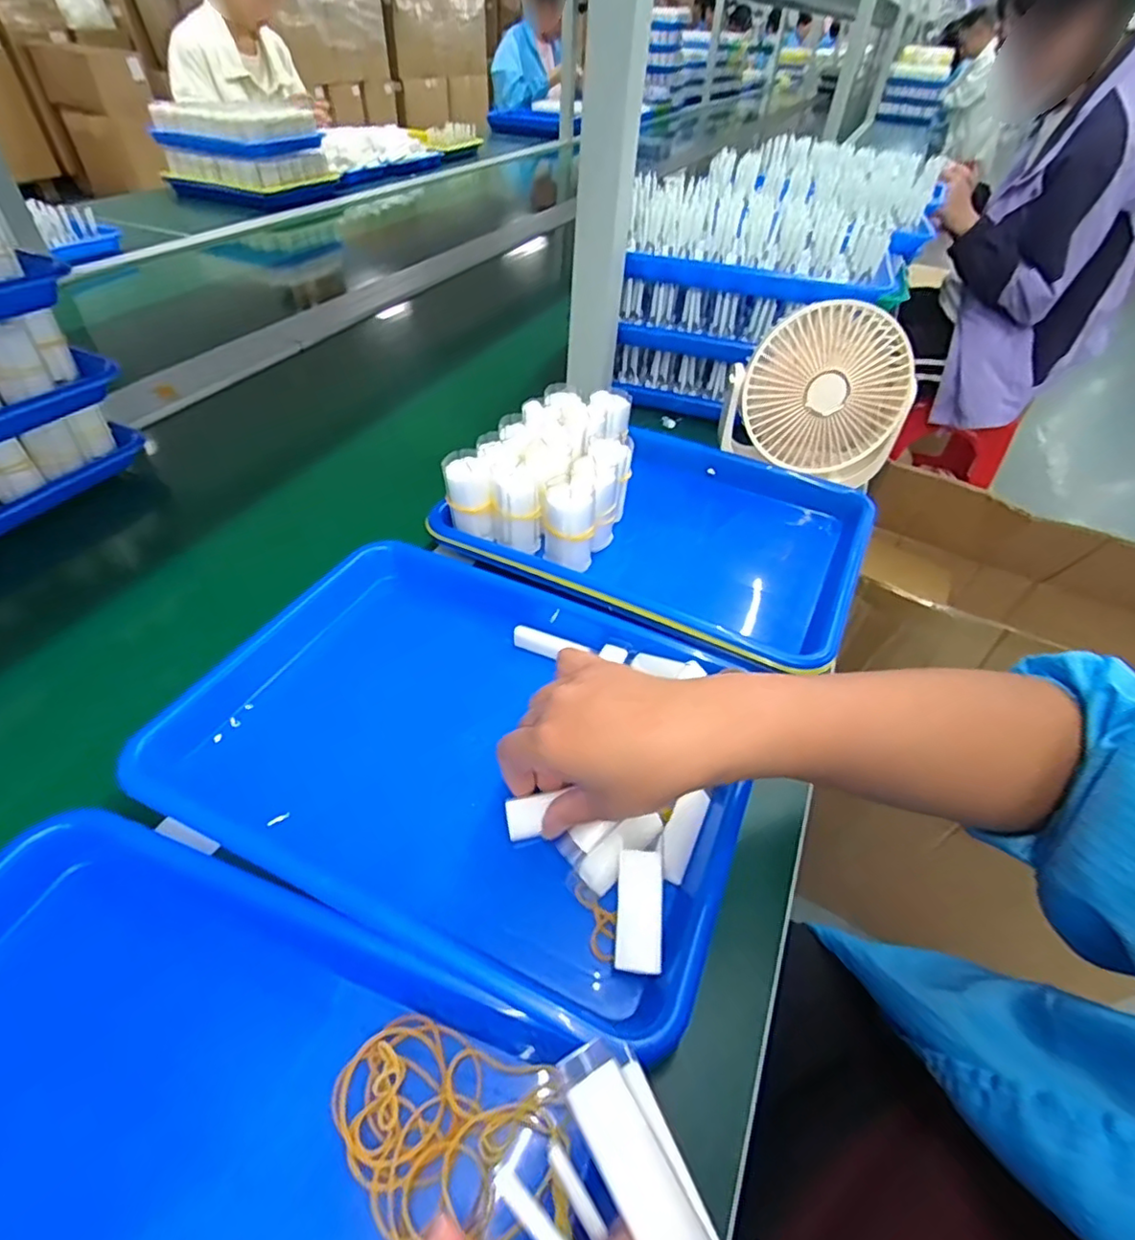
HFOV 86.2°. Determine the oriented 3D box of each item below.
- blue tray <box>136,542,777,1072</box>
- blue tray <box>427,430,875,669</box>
[{"bbox_3d":[-0.058,0.075,0.393,0.334,0.051,0.250,21,47,16],"label":"blue tray"},{"bbox_3d":[0.081,-0.075,0.542,0.323,0.062,0.248,22,48,17],"label":"blue tray"}]

